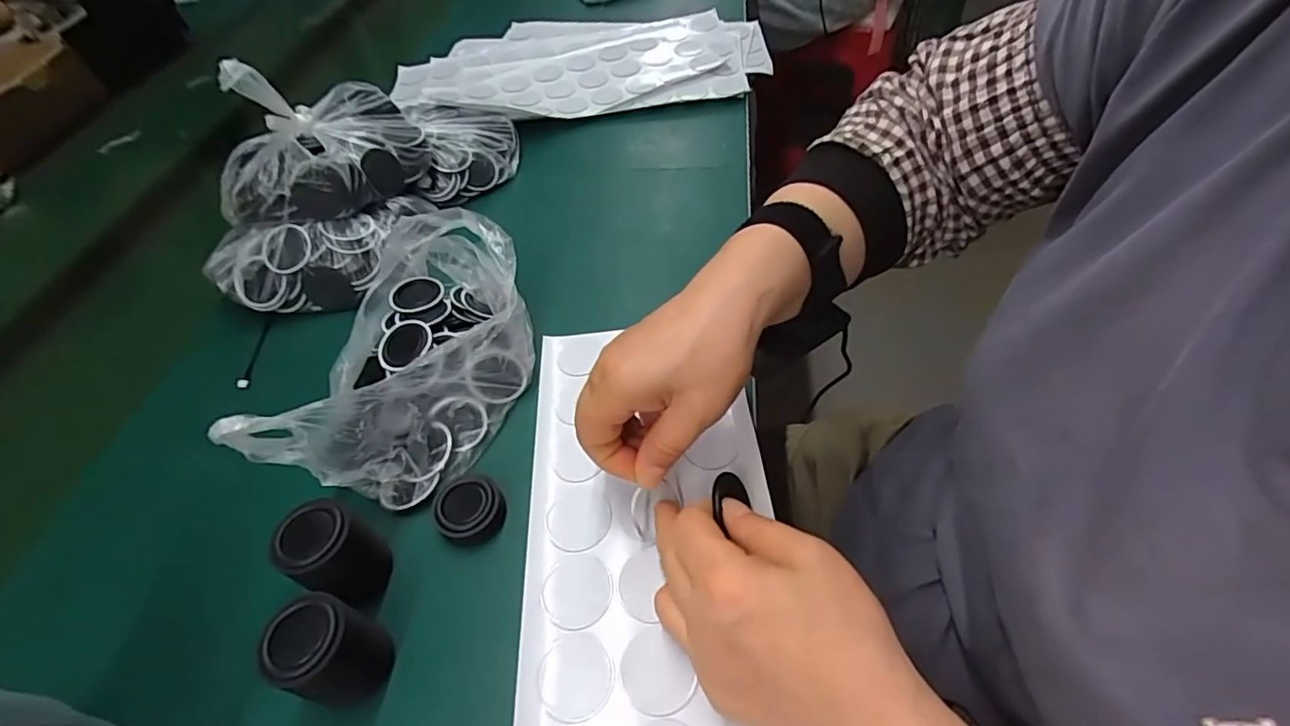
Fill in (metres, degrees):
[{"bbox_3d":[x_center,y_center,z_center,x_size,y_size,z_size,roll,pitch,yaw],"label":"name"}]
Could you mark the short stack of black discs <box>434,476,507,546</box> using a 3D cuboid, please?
[{"bbox_3d":[-0.103,0.087,0.334,0.040,0.014,0.038,32,60,27],"label":"short stack of black discs"}]

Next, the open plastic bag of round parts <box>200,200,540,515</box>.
[{"bbox_3d":[-0.147,-0.010,0.372,0.134,0.083,0.182,-10,50,-3],"label":"open plastic bag of round parts"}]

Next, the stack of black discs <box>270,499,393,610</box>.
[{"bbox_3d":[-0.163,0.101,0.301,0.040,0.058,0.037,21,55,20],"label":"stack of black discs"}]

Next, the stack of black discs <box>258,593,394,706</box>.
[{"bbox_3d":[-0.149,0.137,0.273,0.037,0.056,0.042,21,55,20],"label":"stack of black discs"}]

